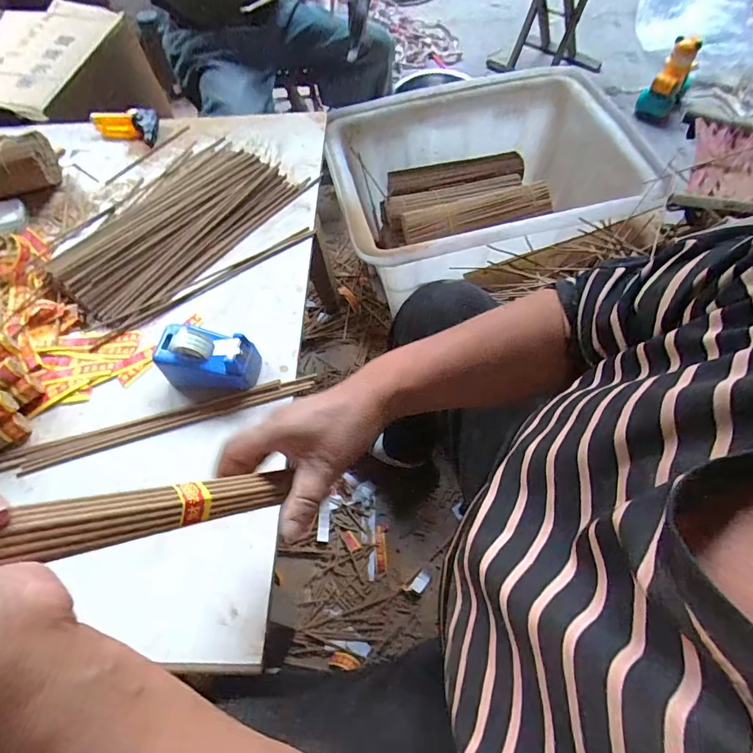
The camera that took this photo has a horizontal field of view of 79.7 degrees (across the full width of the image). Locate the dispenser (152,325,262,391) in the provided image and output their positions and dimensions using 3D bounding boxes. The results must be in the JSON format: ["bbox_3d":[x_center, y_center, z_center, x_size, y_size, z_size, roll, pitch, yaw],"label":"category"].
[{"bbox_3d":[-0.182,-0.019,0.493,0.102,0.062,0.053,4,61,6],"label":"dispenser"}]

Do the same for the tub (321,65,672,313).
[{"bbox_3d":[0.231,-0.389,0.959,0.605,0.226,0.424,-12,61,-3],"label":"tub"}]

